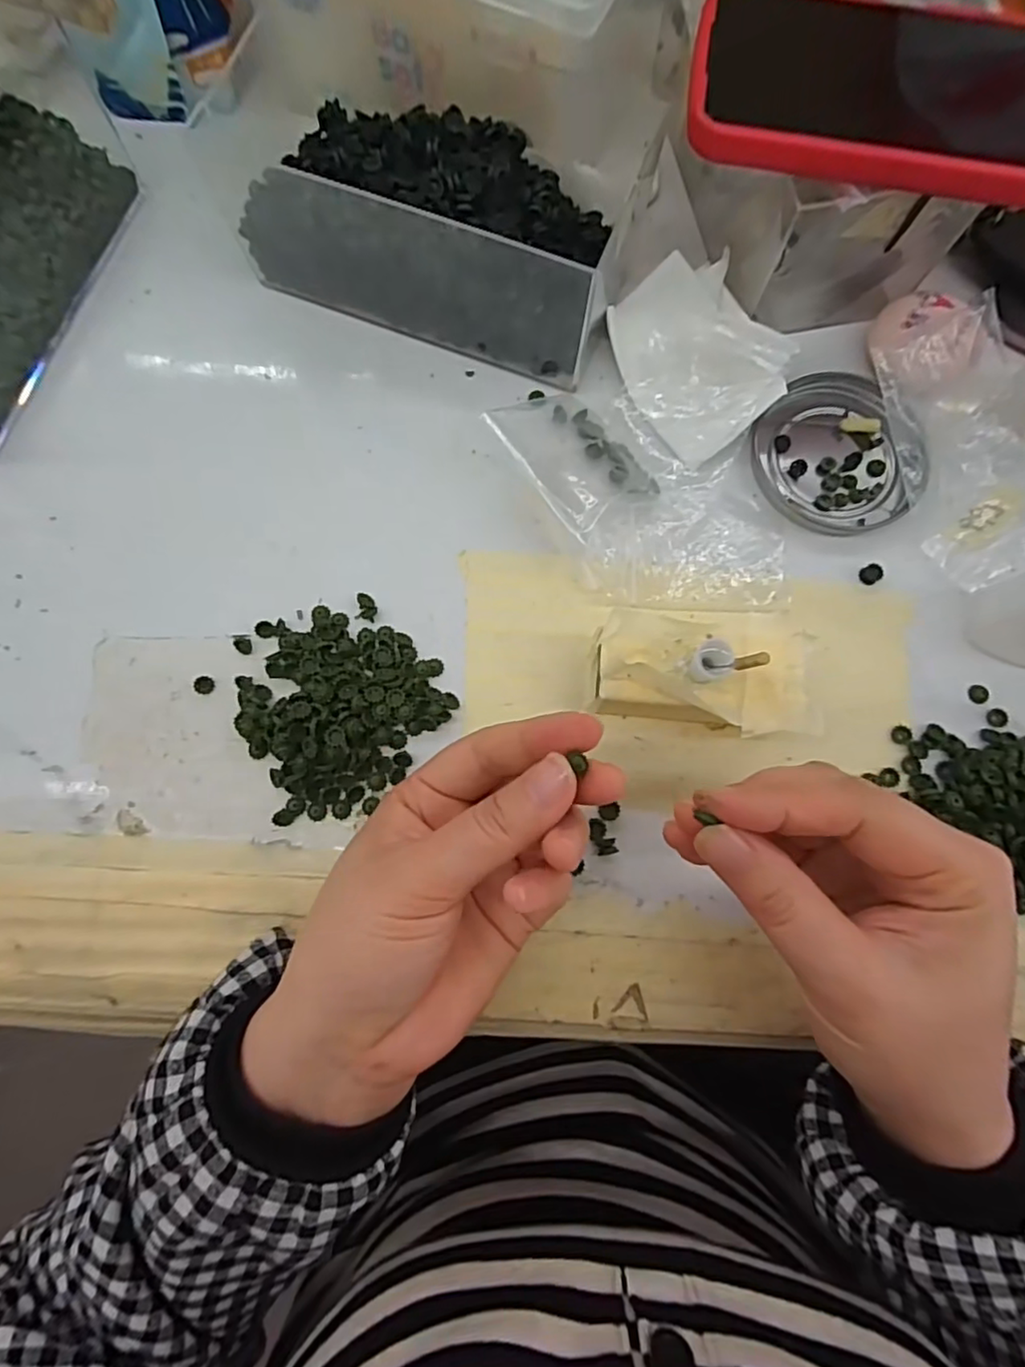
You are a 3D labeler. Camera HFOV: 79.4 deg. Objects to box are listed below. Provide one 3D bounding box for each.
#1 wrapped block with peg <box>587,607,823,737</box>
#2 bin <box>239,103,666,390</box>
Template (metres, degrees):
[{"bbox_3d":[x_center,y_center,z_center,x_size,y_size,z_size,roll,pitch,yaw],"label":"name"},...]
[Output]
[{"bbox_3d":[0.076,-0.003,0.249,0.087,0.042,0.048,0,78,-1],"label":"wrapped block with peg"},{"bbox_3d":[-0.028,-0.224,0.289,0.169,0.057,0.120,15,78,3],"label":"bin"}]

